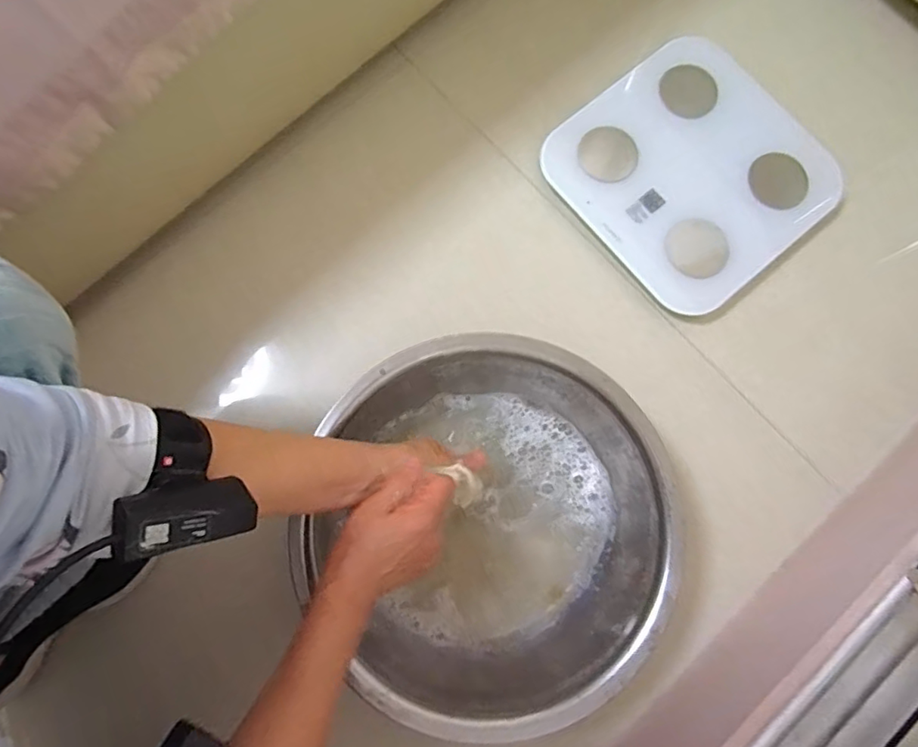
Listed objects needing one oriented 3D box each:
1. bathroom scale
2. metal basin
[{"bbox_3d":[0.269,-0.234,0.653,0.269,0.029,0.269,-39,82,-7],"label":"bathroom scale"},{"bbox_3d":[0.030,0.142,0.541,0.315,0.110,0.331,0,80,-1],"label":"metal basin"}]

